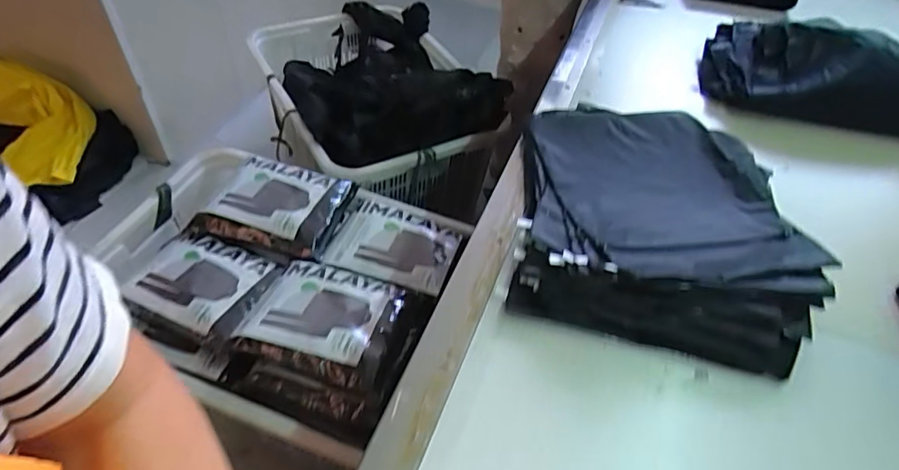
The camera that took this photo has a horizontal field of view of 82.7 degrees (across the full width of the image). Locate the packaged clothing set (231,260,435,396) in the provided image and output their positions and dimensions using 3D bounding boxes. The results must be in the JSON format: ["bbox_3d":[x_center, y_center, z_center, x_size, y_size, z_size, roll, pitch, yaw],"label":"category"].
[{"bbox_3d":[-0.215,0.155,0.944,0.298,0.069,0.240,17,50,9],"label":"packaged clothing set"}]

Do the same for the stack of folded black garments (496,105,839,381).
[{"bbox_3d":[0.262,-0.034,0.661,0.341,0.057,0.407,11,49,4],"label":"stack of folded black garments"}]

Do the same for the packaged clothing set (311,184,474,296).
[{"bbox_3d":[-0.128,0.014,1.130,0.288,0.051,0.250,17,39,11],"label":"packaged clothing set"}]

